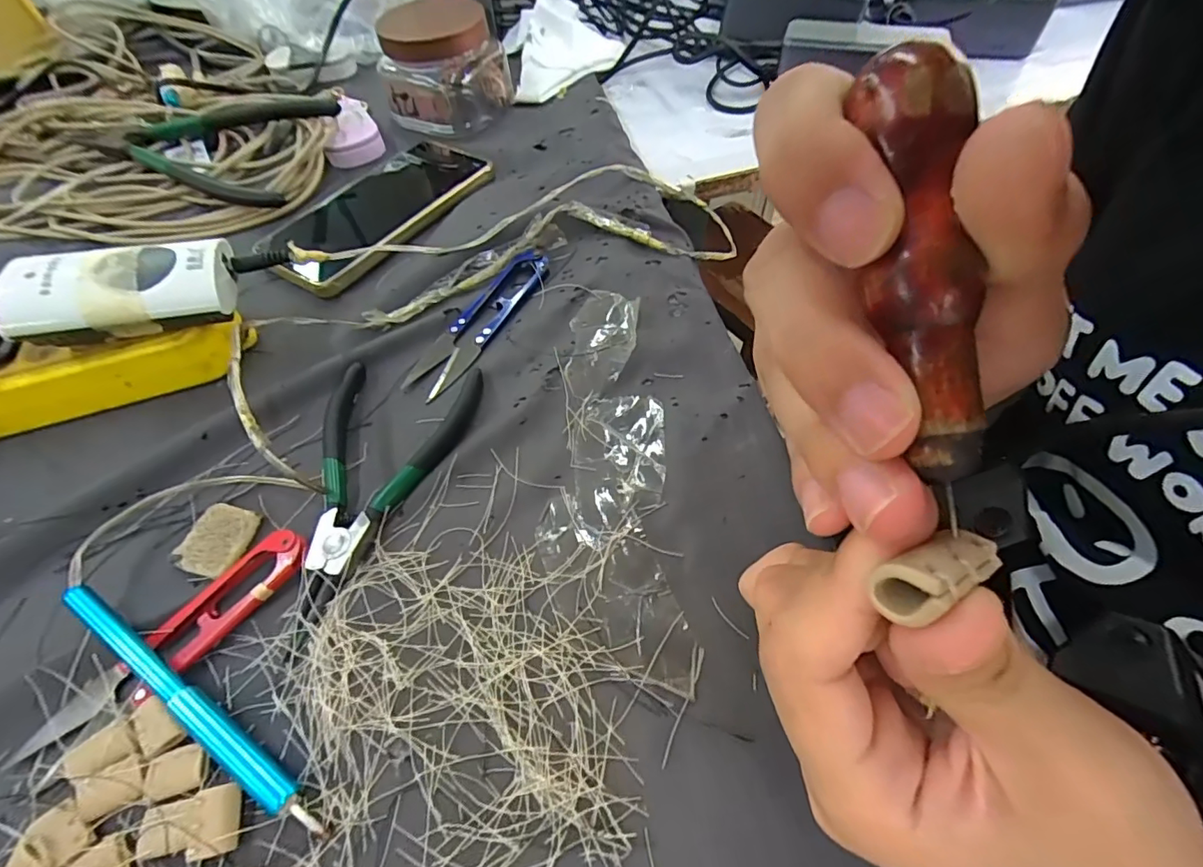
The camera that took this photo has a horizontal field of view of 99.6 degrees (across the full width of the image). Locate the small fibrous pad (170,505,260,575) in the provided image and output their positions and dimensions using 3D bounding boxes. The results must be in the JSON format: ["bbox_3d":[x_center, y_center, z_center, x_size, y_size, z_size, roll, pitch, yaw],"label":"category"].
[{"bbox_3d":[-0.173,0.048,0.230,0.030,0.006,0.031,9,58,9],"label":"small fibrous pad"}]

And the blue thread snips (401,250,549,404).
[{"bbox_3d":[-0.069,-0.067,0.292,0.027,0.006,0.114,27,63,19],"label":"blue thread snips"}]

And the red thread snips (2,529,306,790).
[{"bbox_3d":[-0.170,0.083,0.203,0.026,0.007,0.112,32,65,22],"label":"red thread snips"}]

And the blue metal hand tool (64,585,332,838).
[{"bbox_3d":[-0.154,0.100,0.187,0.141,0.015,0.010,27,63,19],"label":"blue metal hand tool"}]

